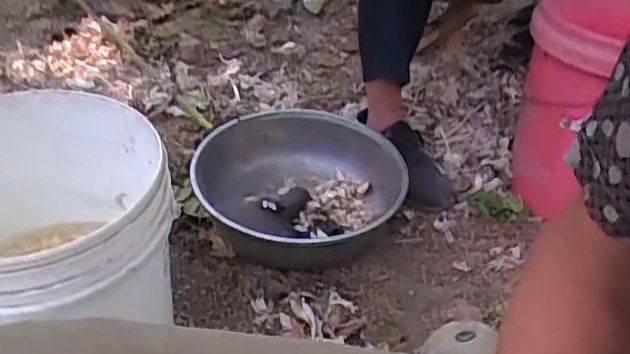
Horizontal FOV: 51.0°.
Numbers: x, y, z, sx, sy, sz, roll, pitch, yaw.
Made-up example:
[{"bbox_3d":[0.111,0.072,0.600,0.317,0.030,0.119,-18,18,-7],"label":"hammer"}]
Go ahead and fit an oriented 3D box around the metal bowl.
[{"bbox_3d":[-0.016,0.007,1.242,0.386,0.114,0.393,2,37,-1],"label":"metal bowl"}]

